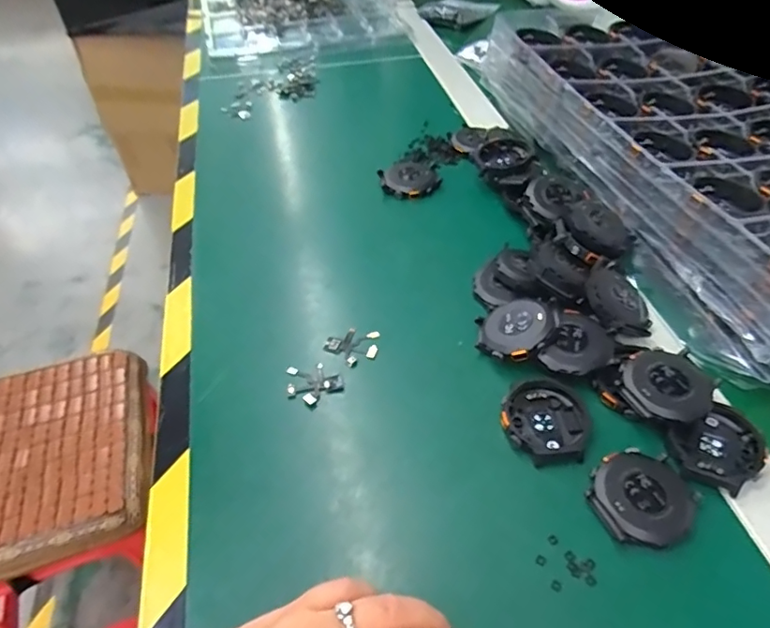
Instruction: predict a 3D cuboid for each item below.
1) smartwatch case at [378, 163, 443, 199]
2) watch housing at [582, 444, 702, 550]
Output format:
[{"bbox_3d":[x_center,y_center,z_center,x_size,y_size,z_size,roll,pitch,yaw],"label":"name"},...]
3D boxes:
[{"bbox_3d":[0.023,-0.123,0.484,0.052,0.011,0.047,-8,47,-5],"label":"smartwatch case"},{"bbox_3d":[0.136,0.097,0.280,0.052,0.009,0.050,-18,48,-15],"label":"watch housing"}]

